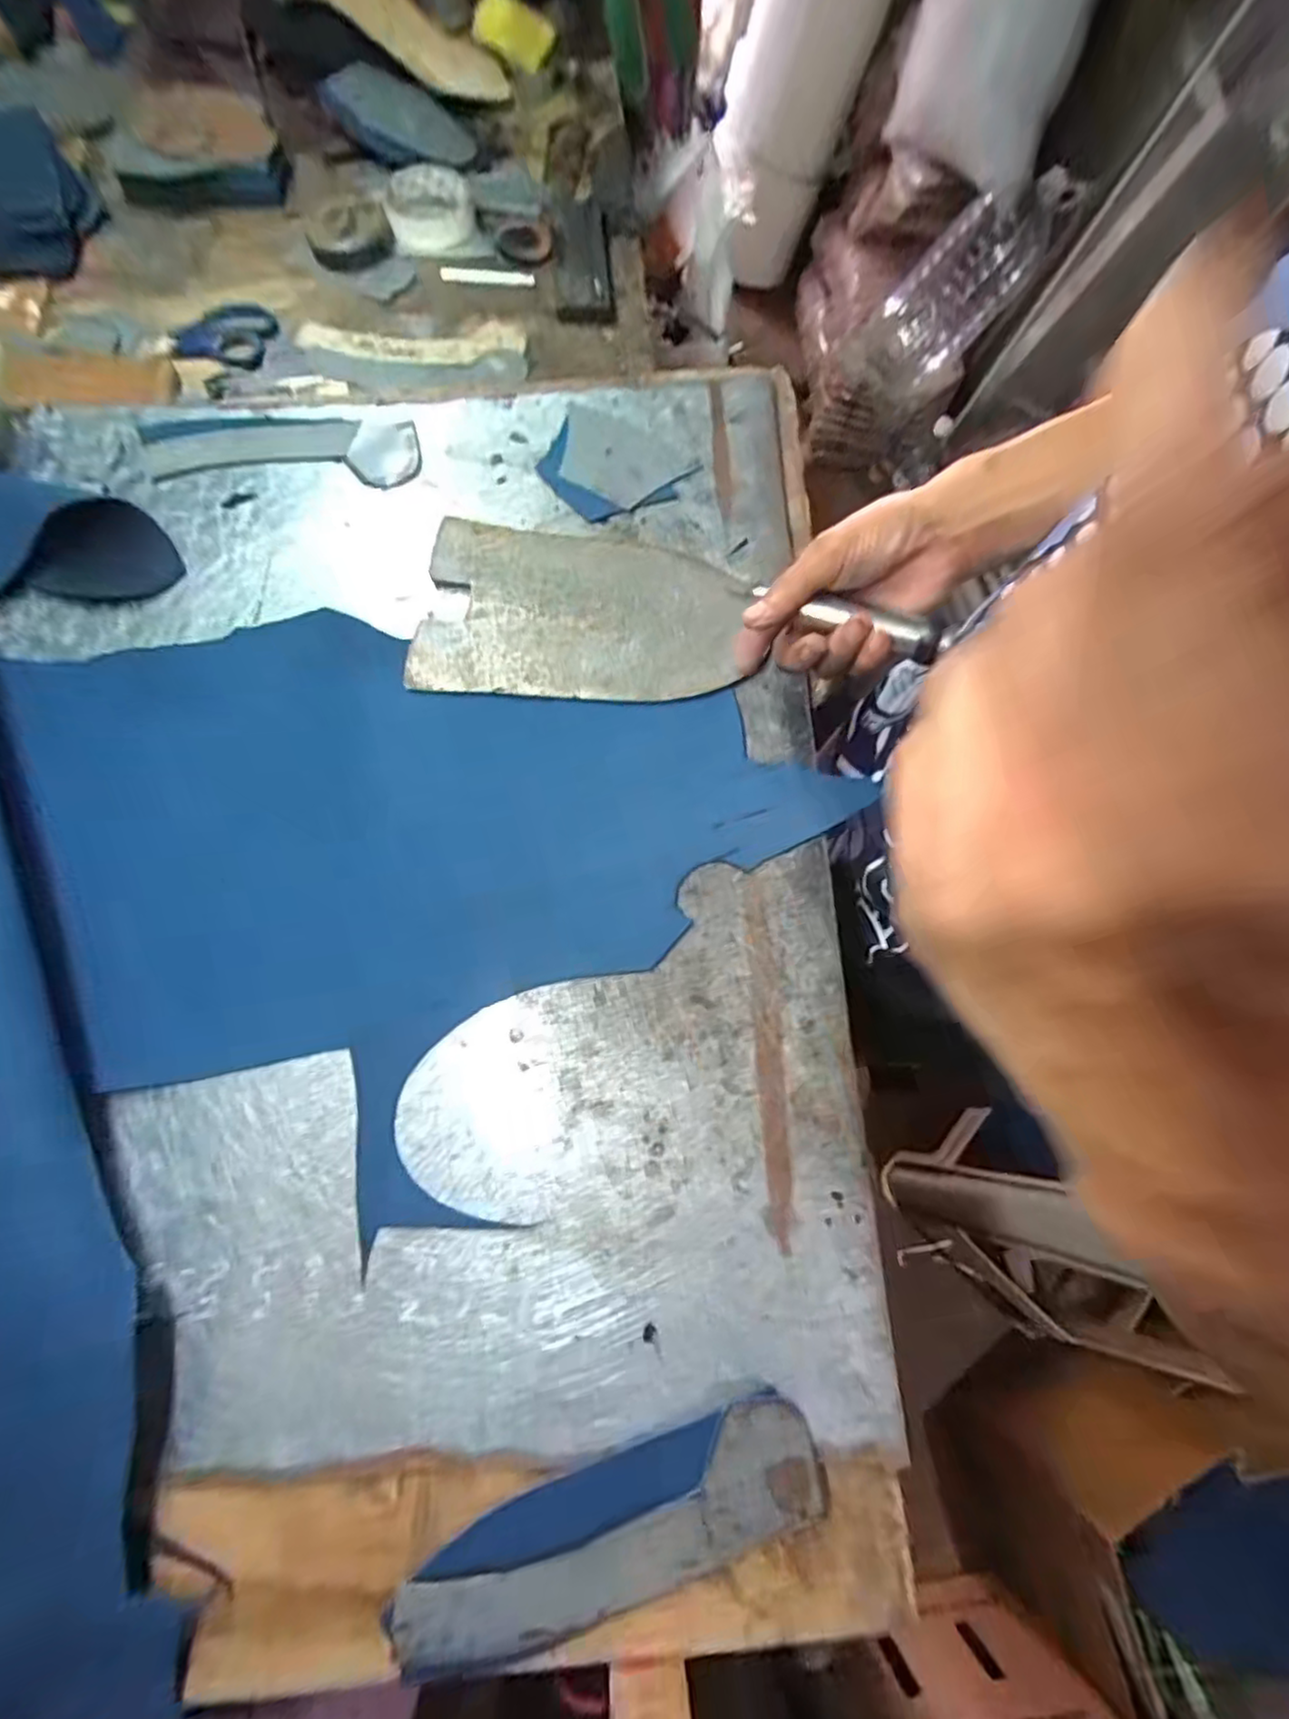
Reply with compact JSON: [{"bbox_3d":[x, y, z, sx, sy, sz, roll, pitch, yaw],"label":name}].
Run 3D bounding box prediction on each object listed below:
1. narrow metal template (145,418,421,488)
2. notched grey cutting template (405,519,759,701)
[{"bbox_3d":[-0.297,-0.342,0.562,0.217,0.007,0.062,1,74,1],"label":"narrow metal template"},{"bbox_3d":[-0.048,-0.189,0.516,0.237,0.006,0.145,5,74,0],"label":"notched grey cutting template"}]

